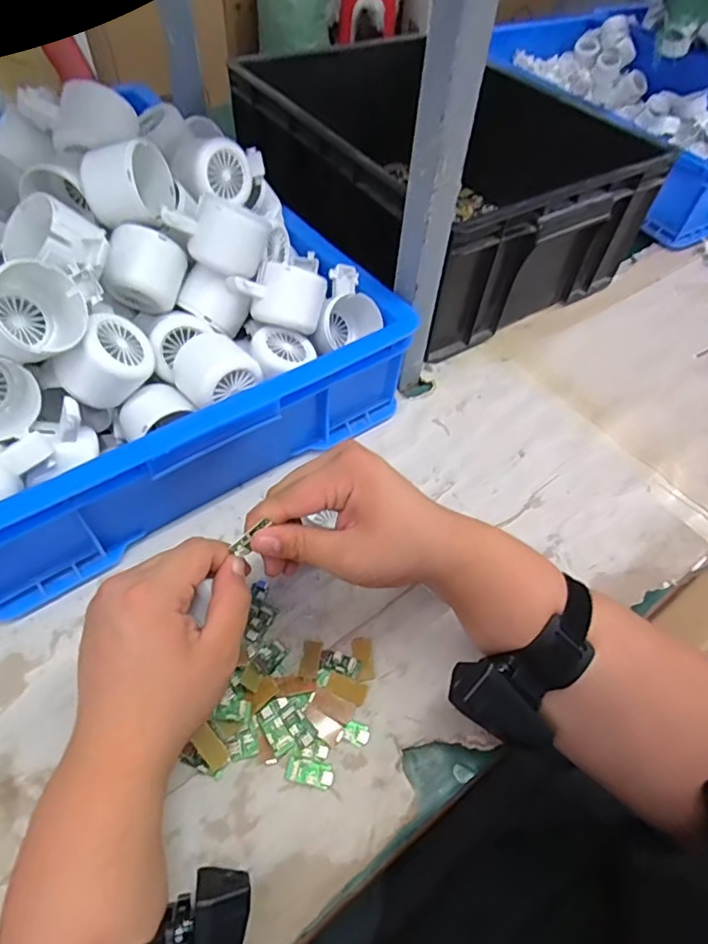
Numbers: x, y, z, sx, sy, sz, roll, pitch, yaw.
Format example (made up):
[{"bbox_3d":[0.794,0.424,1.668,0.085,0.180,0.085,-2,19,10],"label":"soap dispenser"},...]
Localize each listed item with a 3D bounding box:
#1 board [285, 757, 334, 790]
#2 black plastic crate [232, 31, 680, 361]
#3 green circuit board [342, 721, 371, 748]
[{"bbox_3d":[-0.030,0.203,0.363,0.031,0.005,0.014,12,54,5],"label":"board"},{"bbox_3d":[0.092,-0.383,0.698,0.376,0.160,0.446,-30,62,-23],"label":"black plastic crate"},{"bbox_3d":[0.002,0.184,0.379,0.019,0.004,0.013,19,55,10],"label":"green circuit board"}]

